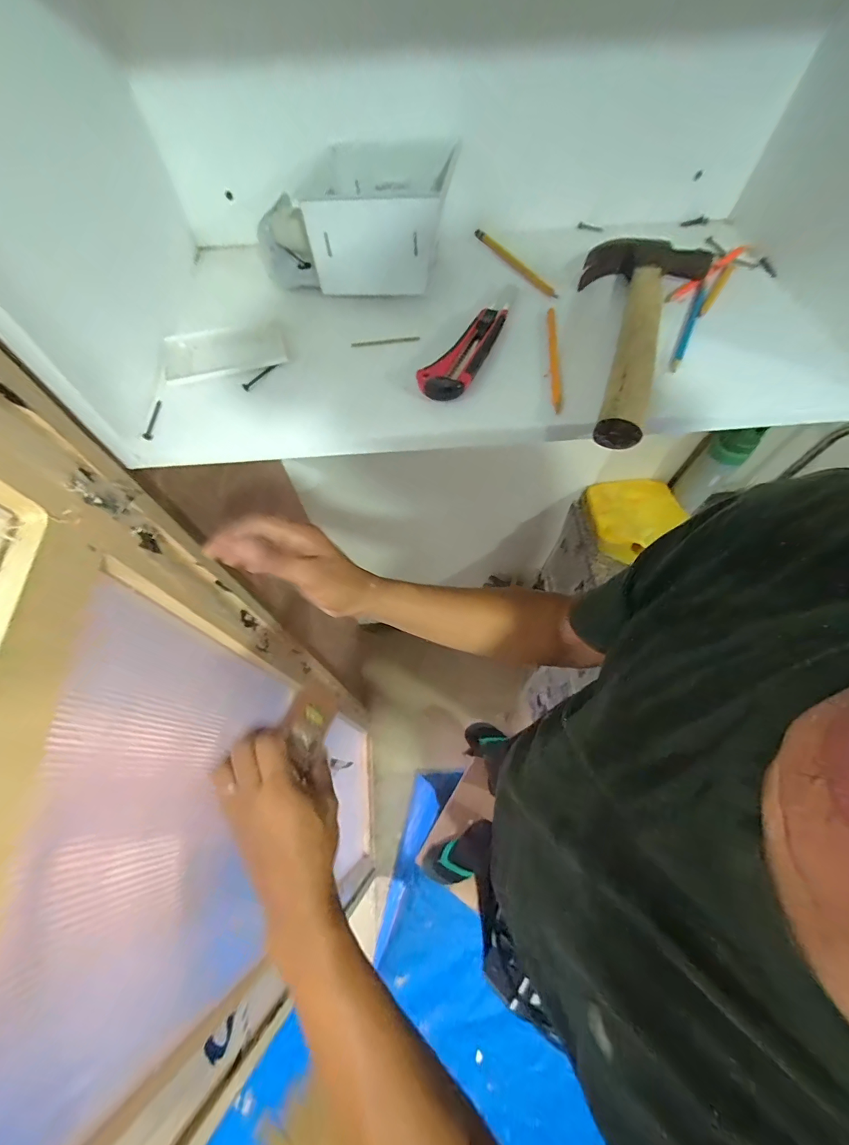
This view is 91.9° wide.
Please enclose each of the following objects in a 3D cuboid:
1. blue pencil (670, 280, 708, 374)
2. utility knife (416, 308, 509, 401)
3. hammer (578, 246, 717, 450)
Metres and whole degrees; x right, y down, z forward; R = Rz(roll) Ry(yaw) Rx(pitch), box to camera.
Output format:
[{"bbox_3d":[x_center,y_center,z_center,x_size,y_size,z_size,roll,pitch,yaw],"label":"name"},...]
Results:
[{"bbox_3d":[0.270,-0.252,0.417,0.012,0.014,0.159,25,66,12],"label":"blue pencil"},{"bbox_3d":[0.040,-0.215,0.393,0.045,0.013,0.130,24,66,12],"label":"utility knife"},{"bbox_3d":[0.195,-0.253,0.399,0.113,0.033,0.308,26,66,13],"label":"hammer"}]

